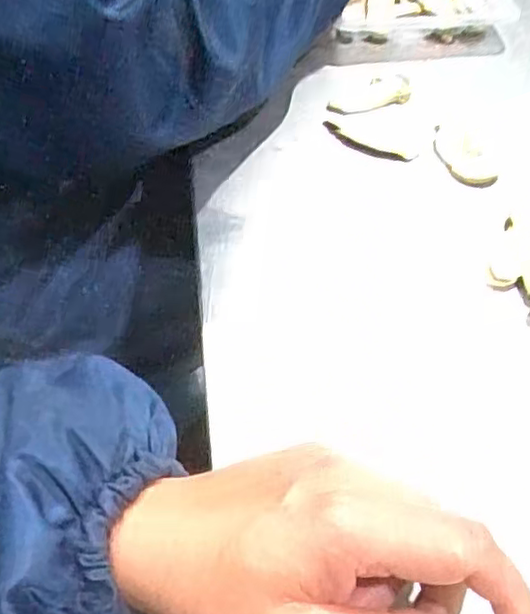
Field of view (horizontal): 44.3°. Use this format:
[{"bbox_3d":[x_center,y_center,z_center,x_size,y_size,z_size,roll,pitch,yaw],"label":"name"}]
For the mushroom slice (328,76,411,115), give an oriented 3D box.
[{"bbox_3d":[0.074,-0.150,0.461,0.064,0.007,0.028,-12,58,-12],"label":"mushroom slice"}]

